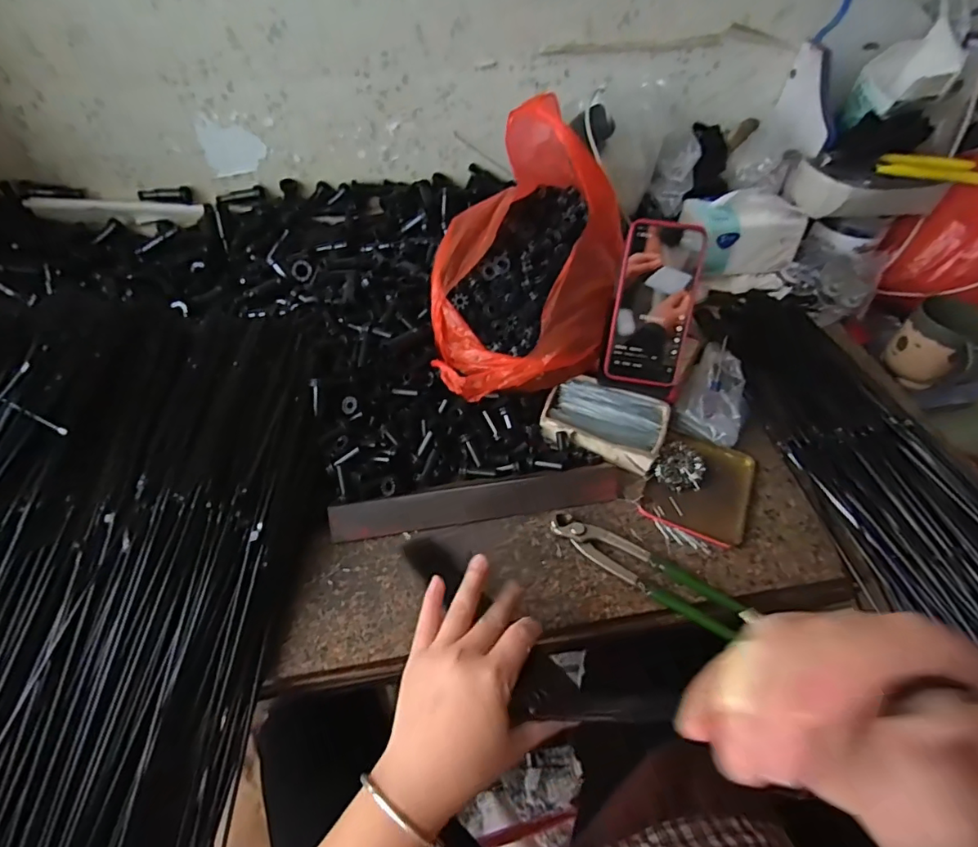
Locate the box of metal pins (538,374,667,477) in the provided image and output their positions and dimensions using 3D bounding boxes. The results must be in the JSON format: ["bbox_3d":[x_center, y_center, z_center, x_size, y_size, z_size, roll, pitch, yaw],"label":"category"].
[{"bbox_3d":[0.129,-0.005,0.575,0.127,0.031,0.092,13,51,12],"label":"box of metal pins"}]

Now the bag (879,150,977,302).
[{"bbox_3d":[0.693,-0.250,0.726,0.145,0.169,0.204,-32,56,-24],"label":"bag"}]

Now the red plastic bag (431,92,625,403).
[{"bbox_3d":[0.042,-0.187,0.558,0.210,0.190,0.264,-2,49,-1],"label":"red plastic bag"}]

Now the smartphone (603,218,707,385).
[{"bbox_3d":[0.173,-0.125,0.544,0.081,0.162,0.009,9,13,7],"label":"smartphone"}]

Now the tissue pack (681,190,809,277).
[{"bbox_3d":[0.356,-0.274,0.730,0.151,0.100,0.079,-1,49,0],"label":"tissue pack"}]

